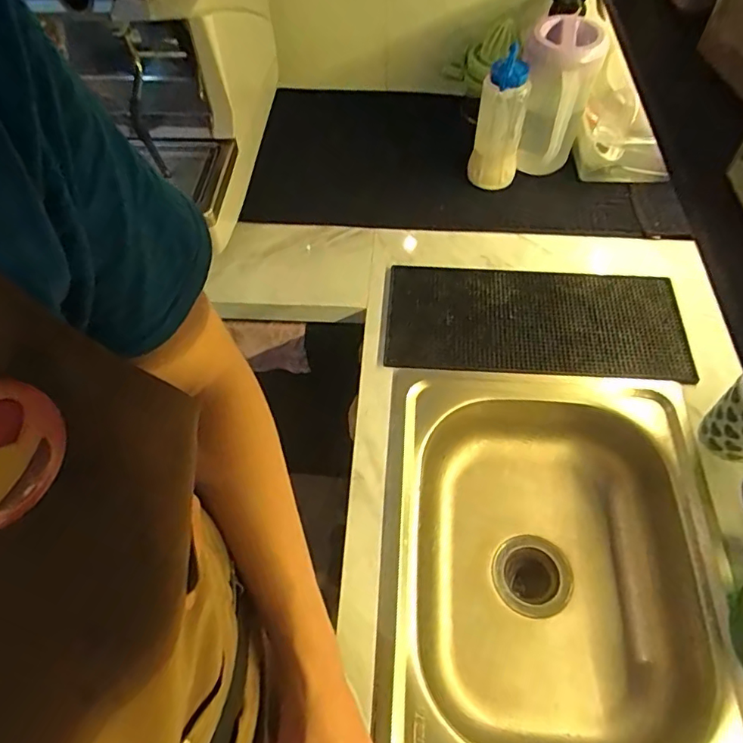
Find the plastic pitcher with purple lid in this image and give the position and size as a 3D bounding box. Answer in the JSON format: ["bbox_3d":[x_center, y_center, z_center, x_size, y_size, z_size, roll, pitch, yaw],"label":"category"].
[{"bbox_3d":[0.293,-0.426,0.838,0.113,0.238,0.092,1,59,5],"label":"plastic pitcher with purple lid"}]

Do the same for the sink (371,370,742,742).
[{"bbox_3d":[0.213,0.253,0.677,0.383,0.158,0.477,3,58,3],"label":"sink"}]

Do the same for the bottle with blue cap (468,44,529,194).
[{"bbox_3d":[0.202,-0.387,0.846,0.073,0.211,0.081,6,59,8],"label":"bottle with blue cap"}]

